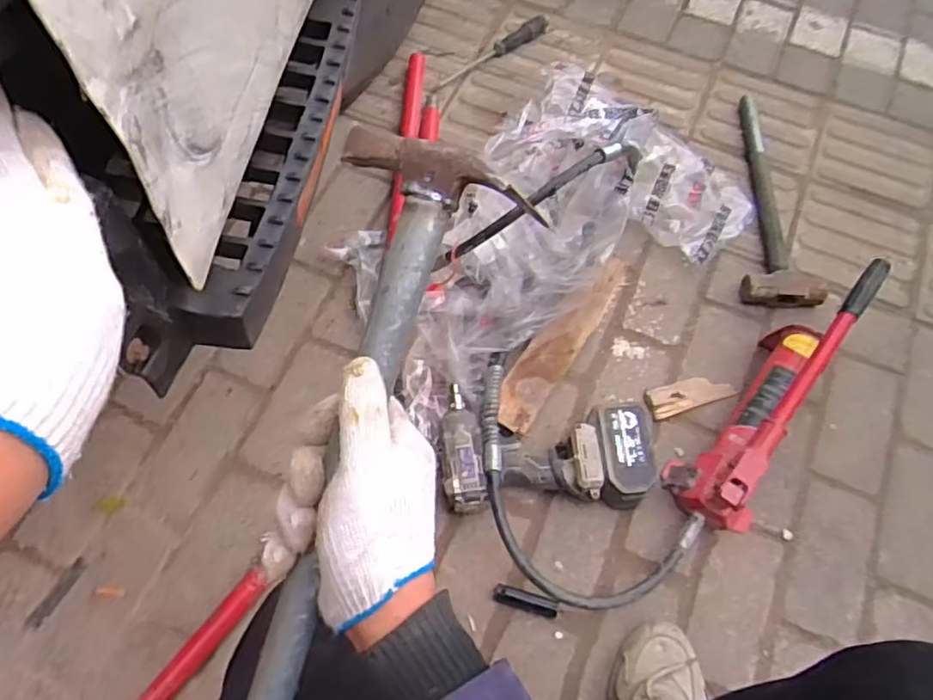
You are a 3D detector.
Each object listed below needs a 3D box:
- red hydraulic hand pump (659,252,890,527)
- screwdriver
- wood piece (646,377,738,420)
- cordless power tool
[{"bbox_3d":[0.403,0.047,0.859,0.114,0.140,0.396,36,70,15],"label":"red hydraulic hand pump"},{"bbox_3d":[0.043,-0.530,1.198,0.259,0.026,0.032,-33,70,-18],"label":"screwdriver"},{"bbox_3d":[0.304,0.060,0.925,0.113,0.024,0.043,-13,65,-9],"label":"wood piece"},{"bbox_3d":[0.099,0.118,0.852,0.262,0.073,0.161,-3,65,-2],"label":"cordless power tool"}]

